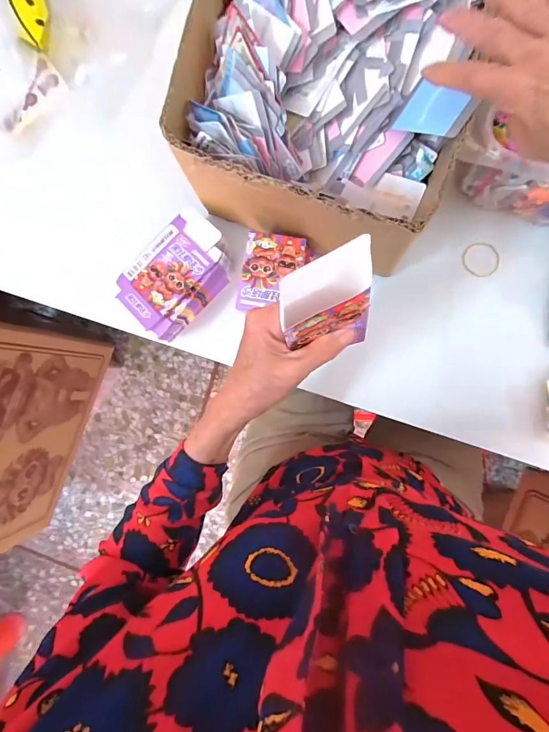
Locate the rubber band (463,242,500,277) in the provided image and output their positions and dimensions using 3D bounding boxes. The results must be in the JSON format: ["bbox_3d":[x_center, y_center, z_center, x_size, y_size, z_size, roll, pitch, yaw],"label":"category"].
[{"bbox_3d":[0.257,-0.132,0.461,0.043,0.004,0.042,-2,95,7],"label":"rubber band"}]

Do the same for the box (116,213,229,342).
[{"bbox_3d":[-0.122,-0.114,0.465,0.096,0.059,0.139,44,91,5],"label":"box"}]

